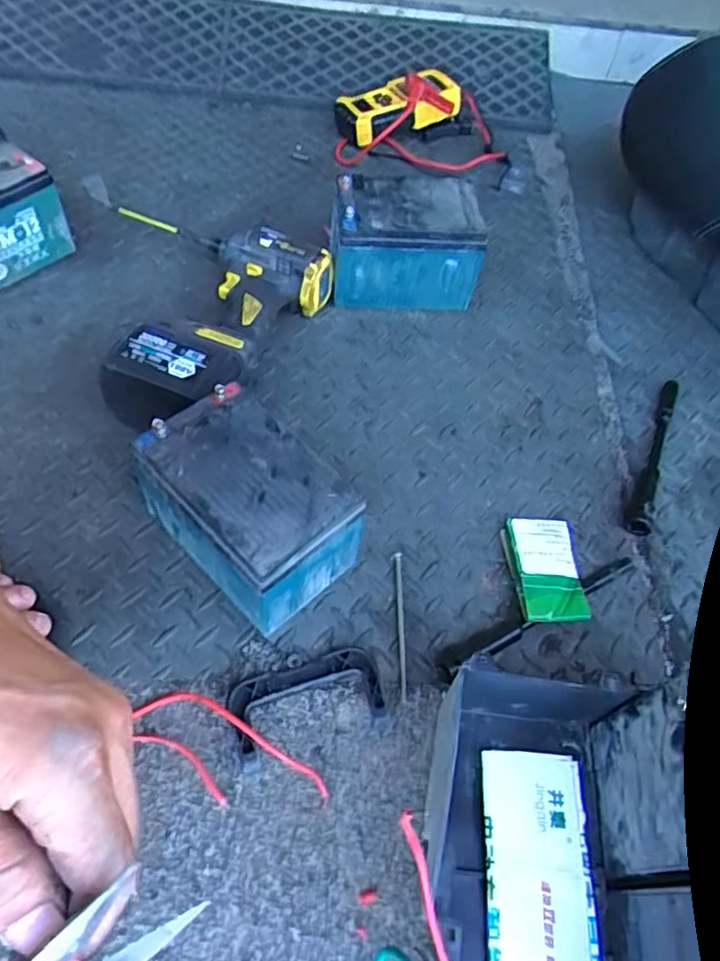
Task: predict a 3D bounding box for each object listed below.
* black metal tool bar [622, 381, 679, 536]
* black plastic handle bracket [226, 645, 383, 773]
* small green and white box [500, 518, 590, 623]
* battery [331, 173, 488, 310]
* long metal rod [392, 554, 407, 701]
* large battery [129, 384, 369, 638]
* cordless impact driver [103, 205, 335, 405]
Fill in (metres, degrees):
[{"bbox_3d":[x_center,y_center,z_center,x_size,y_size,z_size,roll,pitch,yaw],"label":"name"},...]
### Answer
[{"bbox_3d":[0.289,-0.028,0.621,0.023,0.021,0.193,25,57,11],"label":"black metal tool bar"},{"bbox_3d":[-0.038,0.161,0.470,0.110,0.017,0.061,-16,59,-15],"label":"black plastic handle bracket"},{"bbox_3d":[0.154,0.074,0.536,0.054,0.015,0.095,2,56,-4],"label":"small green and white box"},{"bbox_3d":[0.047,-0.252,0.682,0.150,0.104,0.090,0,54,-6],"label":"battery"},{"bbox_3d":[0.033,0.115,0.517,0.007,0.004,0.123,2,56,-4],"label":"long metal rod"},{"bbox_3d":[-0.088,0.022,0.507,0.158,0.103,0.102,41,62,20],"label":"large battery"},{"bbox_3d":[-0.190,-0.178,0.646,0.246,0.076,0.241,23,57,10],"label":"cordless impact driver"}]

